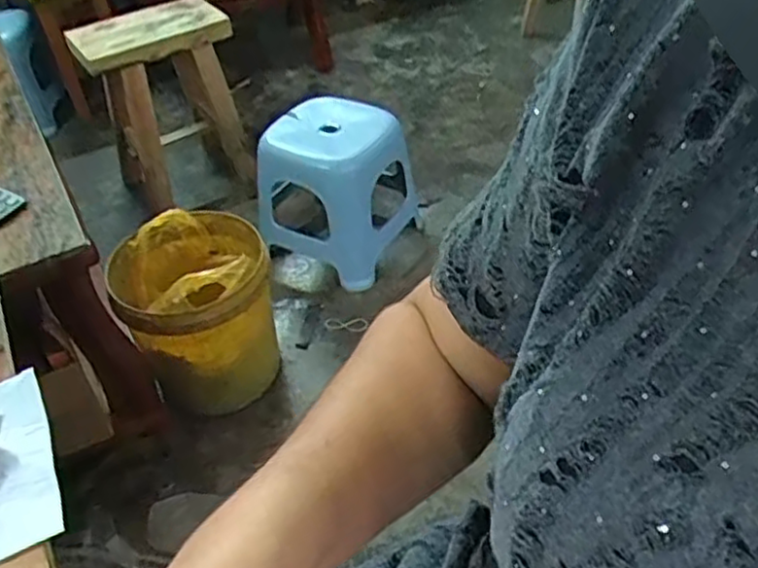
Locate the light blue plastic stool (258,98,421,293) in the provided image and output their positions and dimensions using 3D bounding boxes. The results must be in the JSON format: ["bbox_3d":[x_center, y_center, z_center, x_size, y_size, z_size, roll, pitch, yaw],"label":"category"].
[{"bbox_3d":[-0.081,-0.213,1.538,0.254,0.323,0.300,21,49,25],"label":"light blue plastic stool"}]

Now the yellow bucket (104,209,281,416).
[{"bbox_3d":[-0.322,0.056,1.291,0.259,0.308,0.266,-10,43,-6],"label":"yellow bucket"}]

